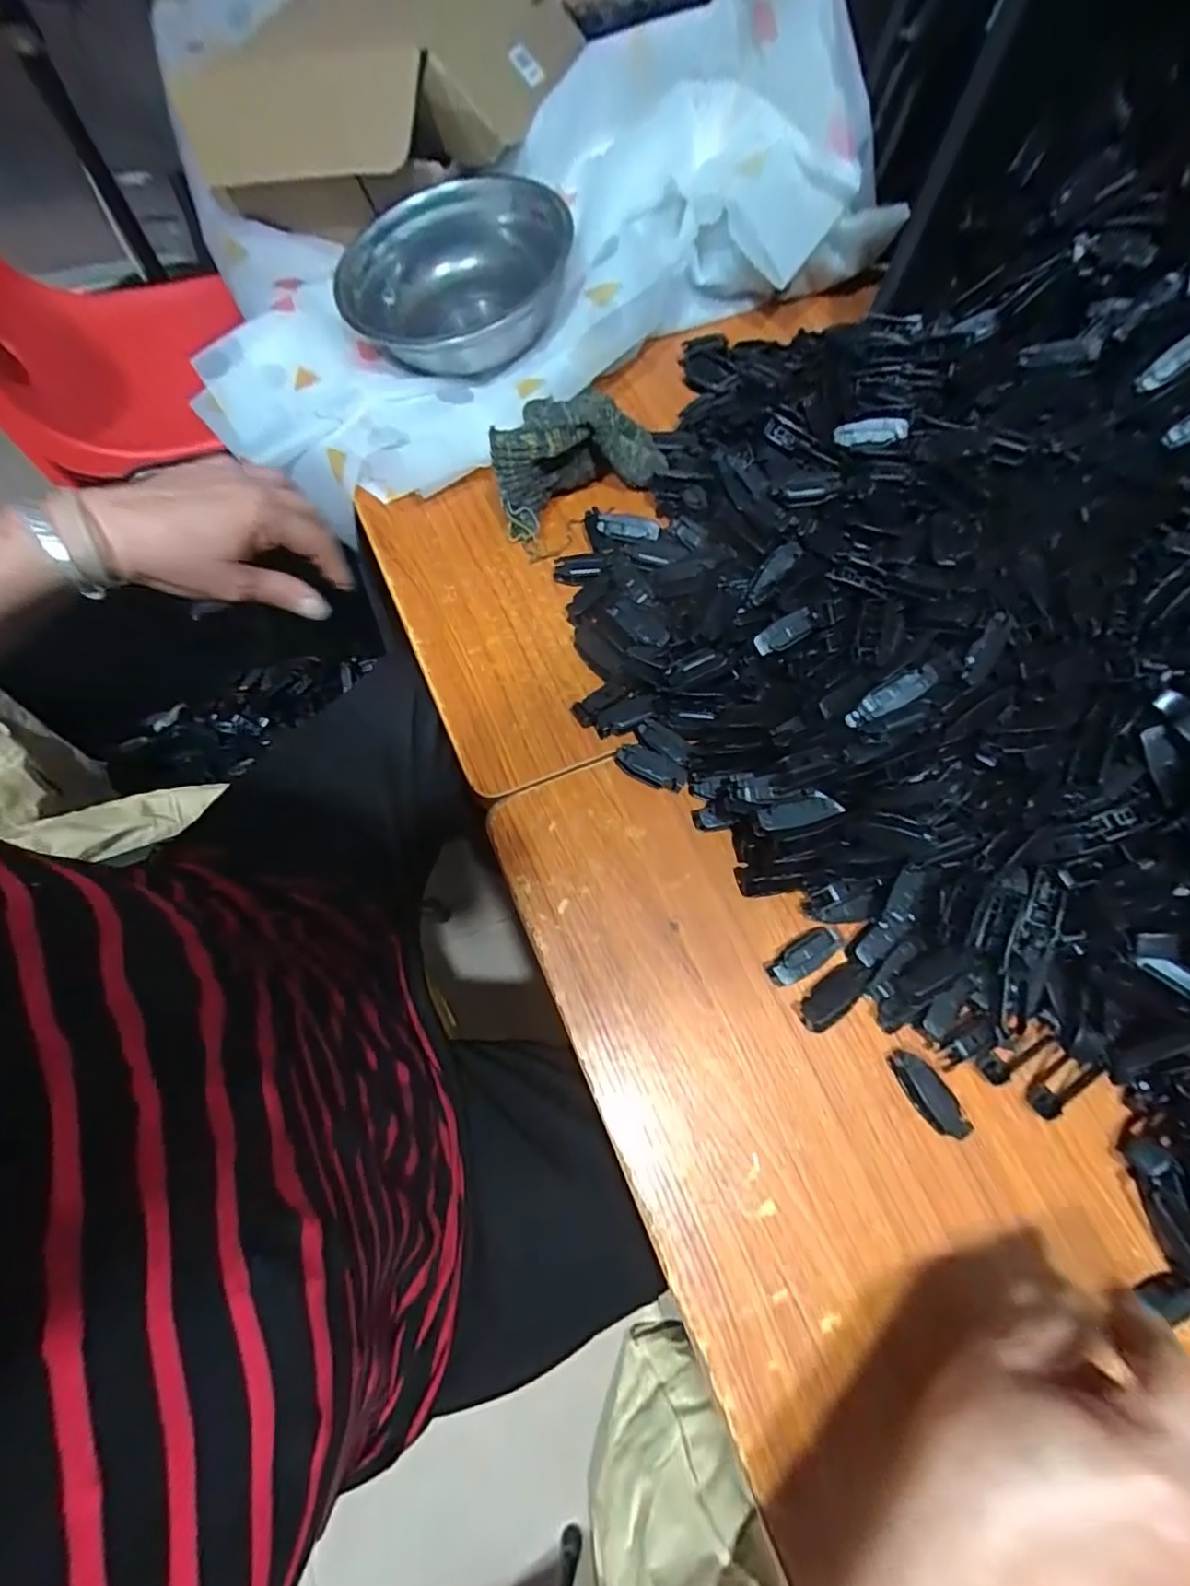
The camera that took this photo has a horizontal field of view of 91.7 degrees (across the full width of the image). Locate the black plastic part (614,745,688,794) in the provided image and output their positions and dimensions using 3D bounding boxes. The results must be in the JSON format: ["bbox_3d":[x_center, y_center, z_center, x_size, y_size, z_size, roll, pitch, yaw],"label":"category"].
[{"bbox_3d":[0.038,-0.017,0.392,0.050,0.010,0.021,27,71,8],"label":"black plastic part"}]

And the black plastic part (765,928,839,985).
[{"bbox_3d":[0.129,0.100,0.354,0.047,0.018,0.018,-36,75,-14],"label":"black plastic part"}]

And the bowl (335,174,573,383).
[{"bbox_3d":[-0.117,-0.448,0.520,0.193,0.081,0.193,-3,69,8],"label":"bowl"}]

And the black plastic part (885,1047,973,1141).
[{"bbox_3d":[0.194,0.173,0.334,0.020,0.014,0.049,-32,74,-13],"label":"black plastic part"}]

